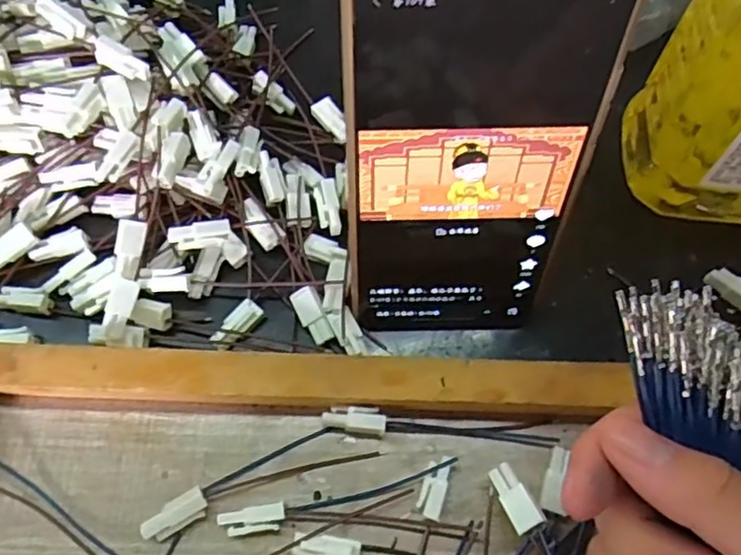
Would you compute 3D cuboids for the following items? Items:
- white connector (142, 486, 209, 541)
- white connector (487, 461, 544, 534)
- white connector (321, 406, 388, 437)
[{"bbox_3d":[-0.074,0.092,0.244,0.025,0.010,0.011,-27,68,-13],"label":"white connector"},{"bbox_3d":[0.052,0.080,0.232,0.011,0.004,0.025,-22,48,-10],"label":"white connector"},{"bbox_3d":[-0.006,0.058,0.259,0.025,0.011,0.011,8,65,3],"label":"white connector"}]

